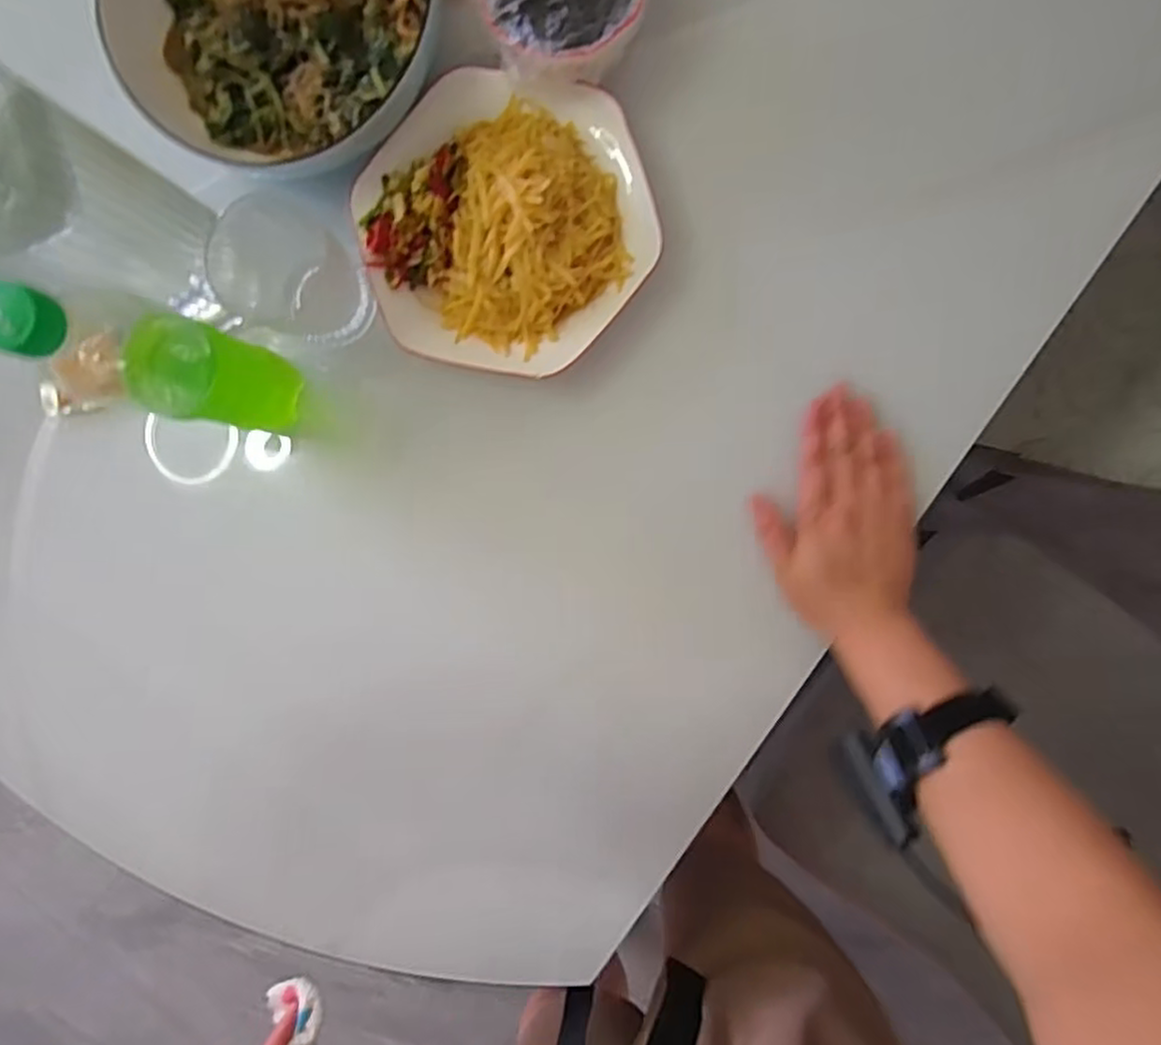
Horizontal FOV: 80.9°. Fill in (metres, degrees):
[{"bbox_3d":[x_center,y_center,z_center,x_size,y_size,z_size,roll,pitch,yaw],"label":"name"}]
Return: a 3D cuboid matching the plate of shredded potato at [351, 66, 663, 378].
[{"bbox_3d":[-0.055,-0.210,0.471,0.201,0.044,0.205,0,92,6],"label":"plate of shredded potato"}]

